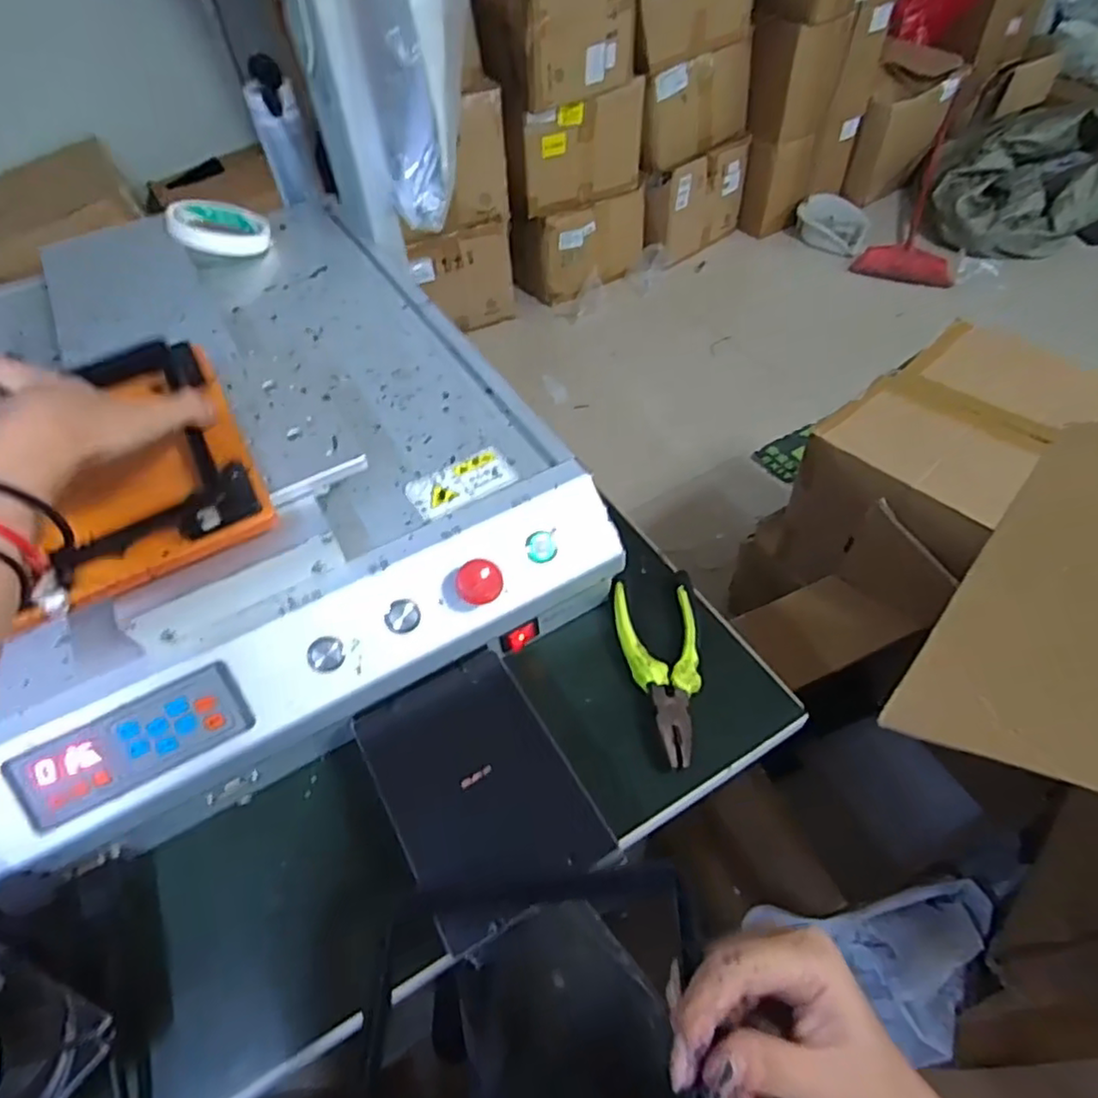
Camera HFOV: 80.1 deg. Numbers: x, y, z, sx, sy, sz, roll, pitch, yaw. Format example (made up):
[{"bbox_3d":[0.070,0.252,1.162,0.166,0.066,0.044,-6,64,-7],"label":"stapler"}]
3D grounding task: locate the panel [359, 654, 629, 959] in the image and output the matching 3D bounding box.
[{"bbox_3d":[-0.041,0.137,0.387,0.102,0.005,0.148,-25,54,-16],"label":"panel"}]

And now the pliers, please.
[{"bbox_3d":[0.080,0.081,0.471,0.059,0.021,0.151,0,51,3],"label":"pliers"}]

